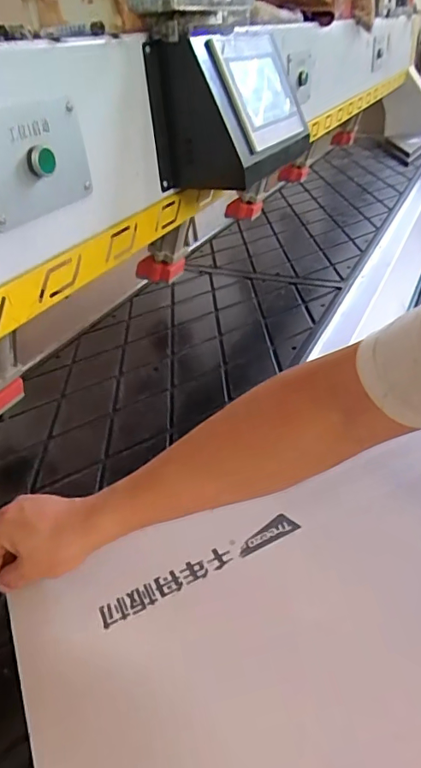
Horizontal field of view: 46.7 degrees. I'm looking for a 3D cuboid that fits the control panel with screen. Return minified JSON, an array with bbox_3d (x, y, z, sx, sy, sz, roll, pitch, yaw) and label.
[{"bbox_3d":[0.047,-0.413,0.720,0.126,0.171,0.298,14,39,25],"label":"control panel with screen"}]

